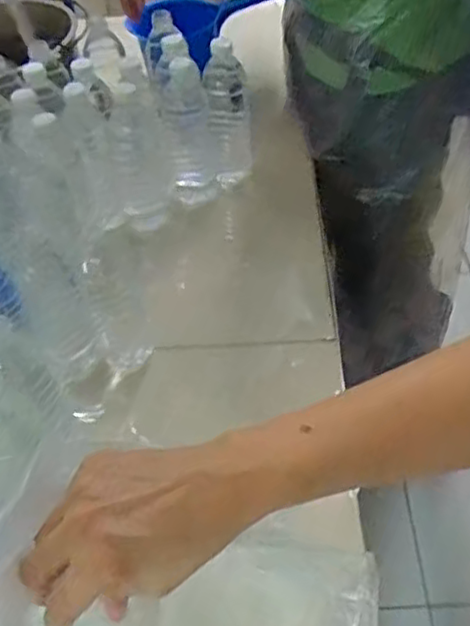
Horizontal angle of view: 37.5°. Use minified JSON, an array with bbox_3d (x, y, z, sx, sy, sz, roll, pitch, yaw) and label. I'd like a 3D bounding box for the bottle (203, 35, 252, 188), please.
[{"bbox_3d":[-0.011,-0.268,0.975,0.057,0.186,0.057,-2,48,4],"label":"bottle"}]

